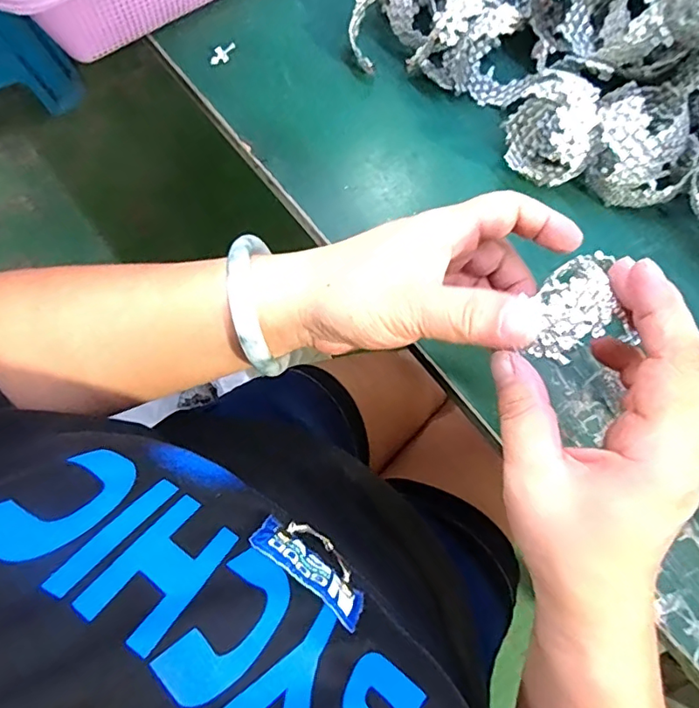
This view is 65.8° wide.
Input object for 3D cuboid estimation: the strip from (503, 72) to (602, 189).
[{"bbox_3d":[0.125,-0.139,0.343,0.040,0.066,0.060,-33,78,-11],"label":"strip"}]

